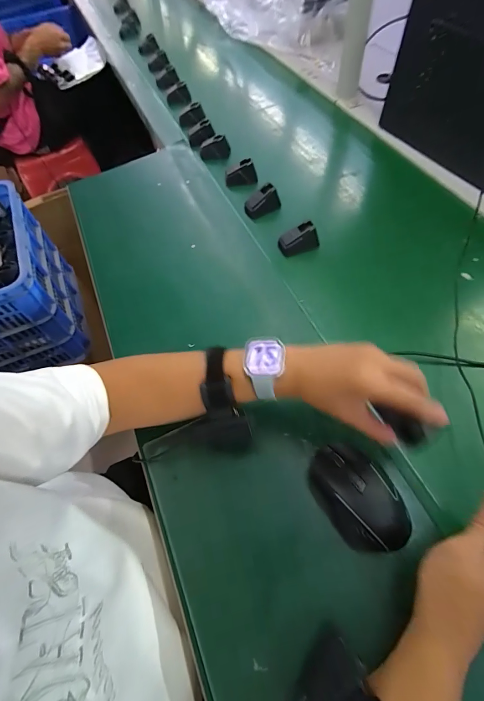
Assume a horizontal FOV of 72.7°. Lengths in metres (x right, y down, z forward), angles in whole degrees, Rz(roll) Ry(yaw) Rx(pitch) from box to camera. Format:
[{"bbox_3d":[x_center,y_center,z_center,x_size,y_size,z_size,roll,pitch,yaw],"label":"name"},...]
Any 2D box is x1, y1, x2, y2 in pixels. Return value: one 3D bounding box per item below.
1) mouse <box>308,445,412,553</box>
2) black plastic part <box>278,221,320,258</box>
[{"bbox_3d":[0.128,0.162,0.364,0.075,0.053,0.116,-26,61,-11],"label":"mouse"},{"bbox_3d":[0.100,-0.195,0.582,0.066,0.048,0.023,-22,38,8],"label":"black plastic part"}]

